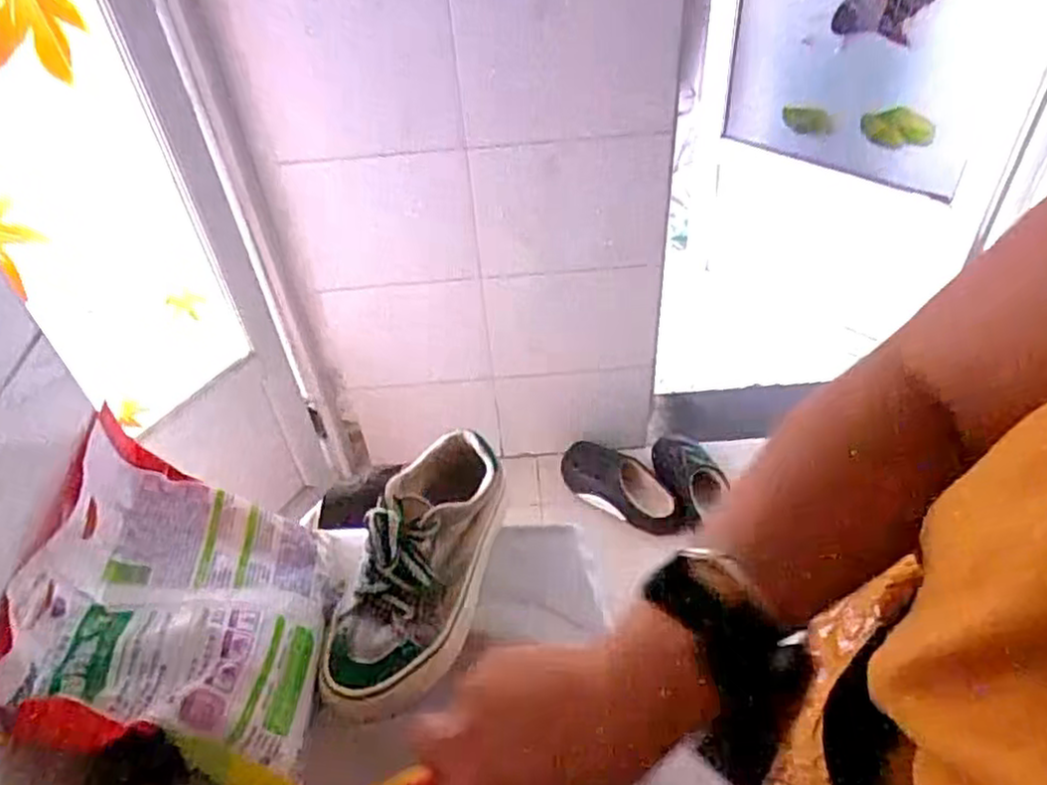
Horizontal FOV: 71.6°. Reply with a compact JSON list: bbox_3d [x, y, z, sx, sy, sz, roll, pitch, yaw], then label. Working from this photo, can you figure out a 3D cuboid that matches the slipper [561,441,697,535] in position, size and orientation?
[{"bbox_3d":[0.227,0.206,1.562,0.283,0.082,0.133,25,51,27],"label":"slipper"}]

